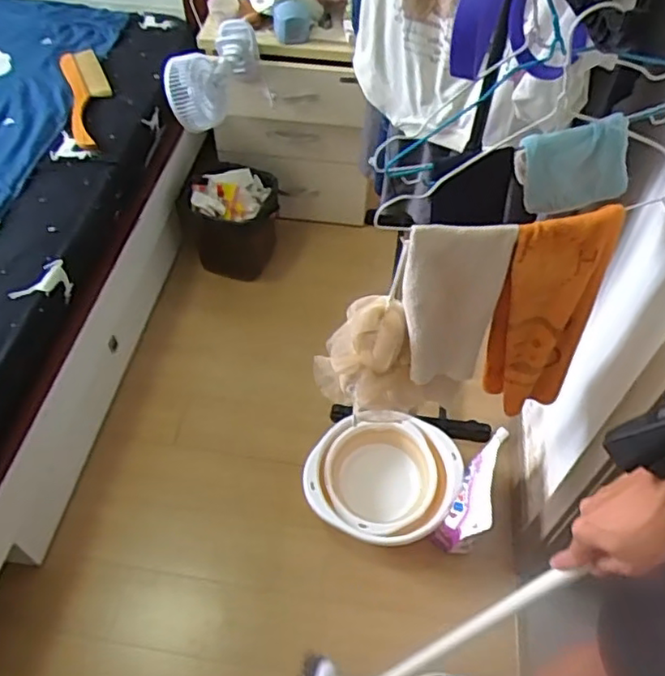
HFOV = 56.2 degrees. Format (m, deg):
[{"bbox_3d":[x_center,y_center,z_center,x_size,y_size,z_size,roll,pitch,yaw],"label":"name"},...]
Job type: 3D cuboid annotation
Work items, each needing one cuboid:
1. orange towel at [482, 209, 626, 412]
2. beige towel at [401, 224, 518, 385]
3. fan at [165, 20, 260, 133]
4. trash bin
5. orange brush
[{"bbox_3d":[0.289,-0.018,0.859,0.149,0.369,0.039,-6,53,-8],"label":"orange towel"},{"bbox_3d":[0.151,-0.038,0.808,0.125,0.236,0.060,-5,53,-7],"label":"beige towel"},{"bbox_3d":[-0.269,-0.607,1.416,0.110,0.135,0.299,24,70,15],"label":"fan"},{"bbox_3d":[-0.268,-0.340,1.747,0.240,0.237,0.215,-6,53,-8],"label":"trash bin"},{"bbox_3d":[-0.602,-0.601,1.533,0.105,0.054,0.372,-14,54,-14],"label":"orange brush"}]

